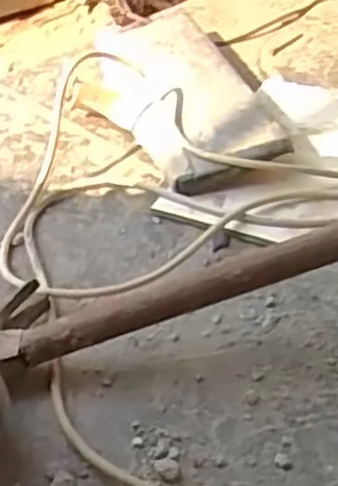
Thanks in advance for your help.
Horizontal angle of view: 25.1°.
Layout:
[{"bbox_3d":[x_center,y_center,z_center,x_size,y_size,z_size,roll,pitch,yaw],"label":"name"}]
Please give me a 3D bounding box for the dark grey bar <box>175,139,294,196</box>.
[{"bbox_3d":[0.060,-0.067,0.692,0.109,0.018,0.018,-23,39,4],"label":"dark grey bar"}]

